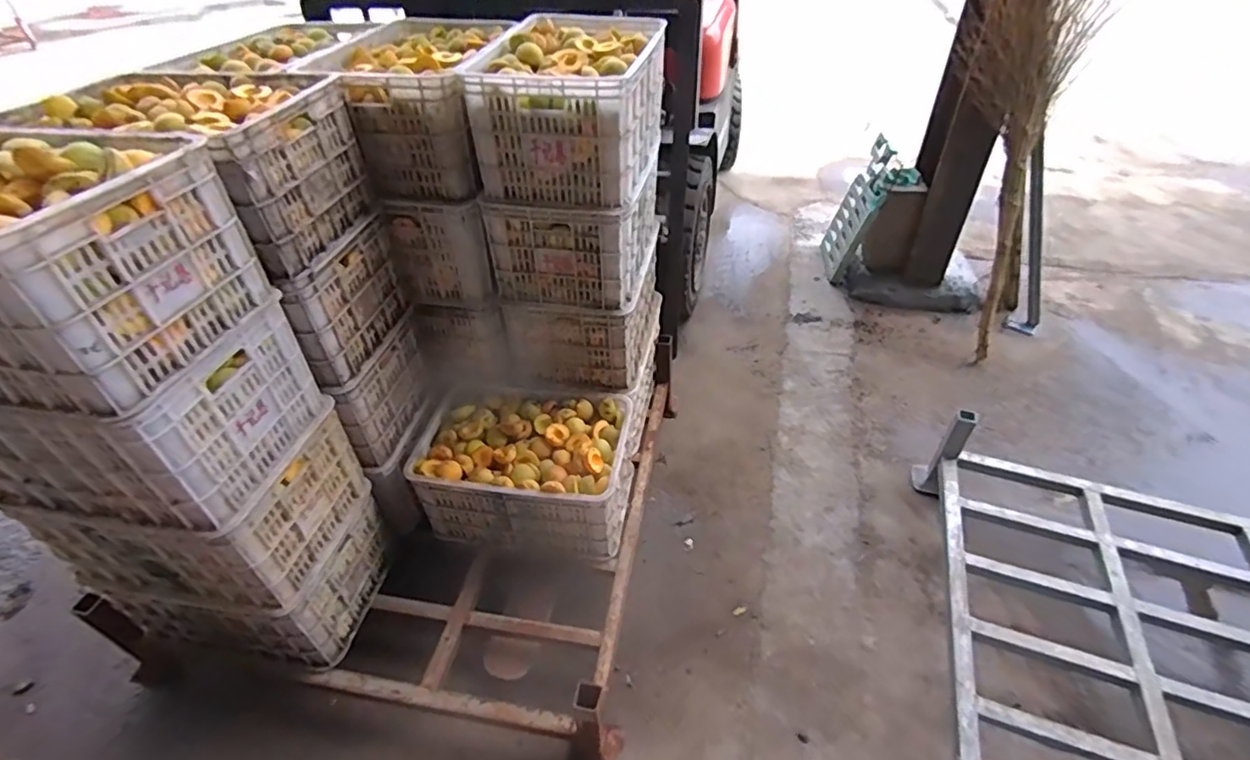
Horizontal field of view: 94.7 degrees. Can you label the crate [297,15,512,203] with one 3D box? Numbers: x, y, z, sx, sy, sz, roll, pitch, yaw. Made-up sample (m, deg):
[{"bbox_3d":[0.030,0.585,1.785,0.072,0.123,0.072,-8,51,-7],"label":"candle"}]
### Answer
[{"bbox_3d":[-0.484,-0.690,1.441,0.369,0.270,0.523,5,42,8],"label":"crate"}]

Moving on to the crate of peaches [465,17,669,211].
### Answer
[{"bbox_3d":[-0.107,-0.663,1.391,0.360,0.286,0.498,8,42,11],"label":"crate of peaches"}]

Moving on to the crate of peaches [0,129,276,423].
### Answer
[{"bbox_3d":[-0.907,-0.184,0.890,0.499,0.284,0.352,7,42,9],"label":"crate of peaches"}]

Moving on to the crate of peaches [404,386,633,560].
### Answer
[{"bbox_3d":[-0.264,0.242,1.589,0.539,0.272,0.360,7,42,9],"label":"crate of peaches"}]

